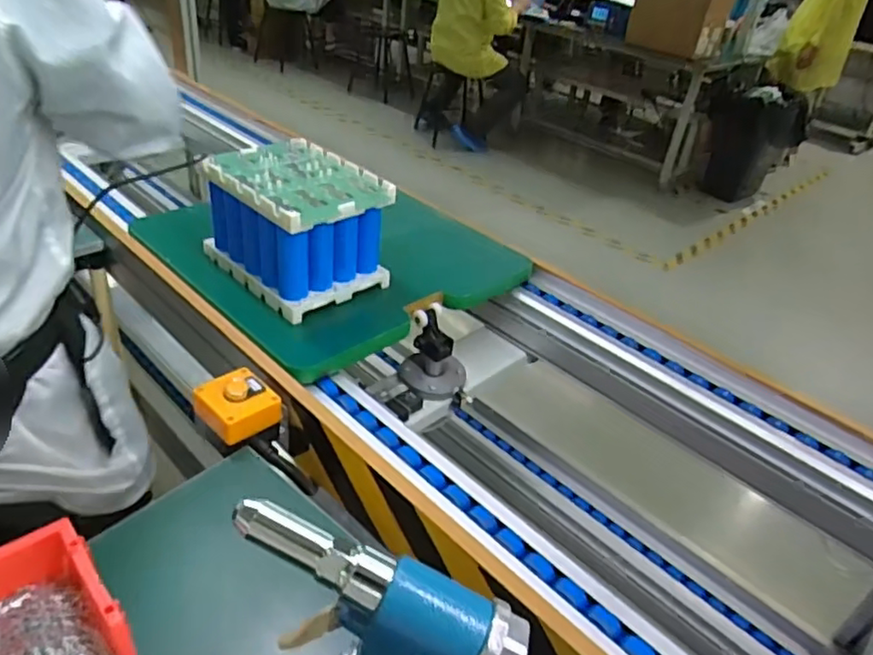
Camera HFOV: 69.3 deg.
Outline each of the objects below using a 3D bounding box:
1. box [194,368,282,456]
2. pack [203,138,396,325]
[{"bbox_3d":[-0.237,0.100,0.753,0.087,0.062,0.079,-26,47,-38],"label":"box"},{"bbox_3d":[-0.212,-0.155,0.956,0.195,0.164,0.246,-26,47,-38],"label":"pack"}]

